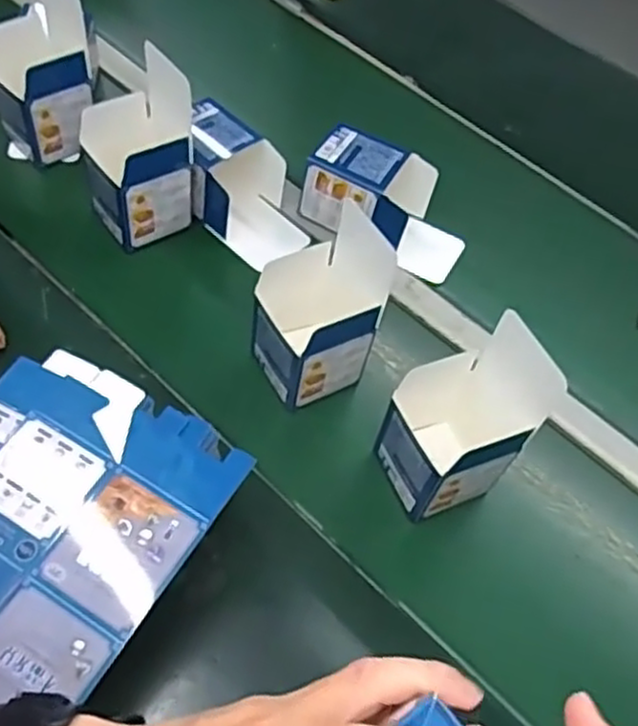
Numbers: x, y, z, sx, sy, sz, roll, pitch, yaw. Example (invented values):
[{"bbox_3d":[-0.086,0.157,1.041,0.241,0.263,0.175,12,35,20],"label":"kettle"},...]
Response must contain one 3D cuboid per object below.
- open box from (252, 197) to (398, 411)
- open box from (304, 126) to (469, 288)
[{"bbox_3d":[-0.002,-0.048,0.665,0.106,0.157,0.093,-28,63,-20],"label":"open box"},{"bbox_3d":[0.078,-0.175,0.802,0.180,0.085,0.099,26,59,12],"label":"open box"}]

